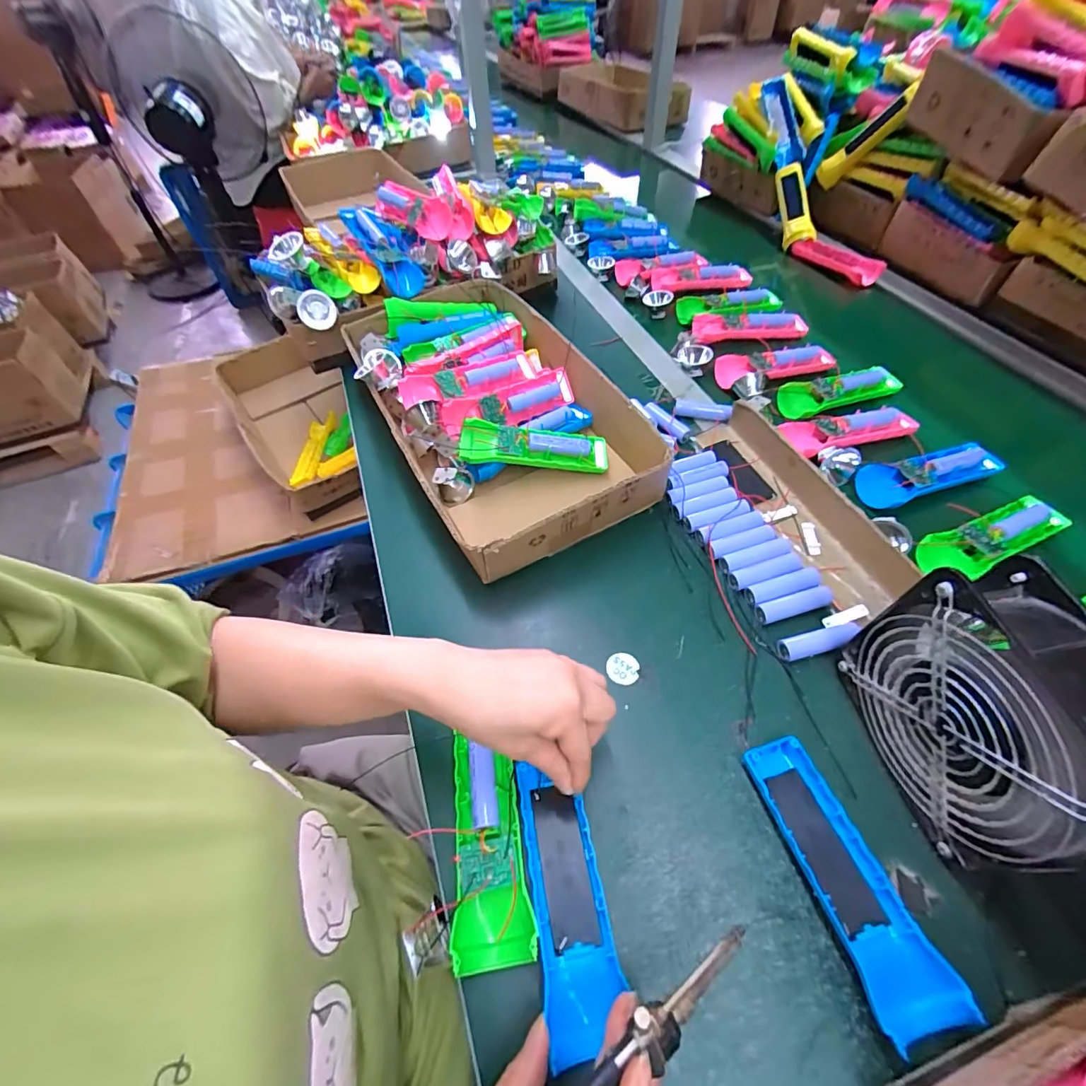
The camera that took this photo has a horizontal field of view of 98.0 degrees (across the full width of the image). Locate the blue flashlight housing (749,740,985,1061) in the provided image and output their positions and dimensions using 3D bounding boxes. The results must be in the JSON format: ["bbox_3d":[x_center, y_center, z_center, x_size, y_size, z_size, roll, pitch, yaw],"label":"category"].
[{"bbox_3d":[0.187,0.207,0.300,0.045,0.022,0.154,-18,55,-8],"label":"blue flashlight housing"}]

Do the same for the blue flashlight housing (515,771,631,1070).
[{"bbox_3d":[0.015,0.220,0.298,0.044,0.018,0.146,-11,51,-3],"label":"blue flashlight housing"}]

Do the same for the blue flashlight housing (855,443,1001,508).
[{"bbox_3d":[0.402,-0.075,0.491,0.145,0.026,0.047,-18,55,-8],"label":"blue flashlight housing"}]

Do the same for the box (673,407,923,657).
[{"bbox_3d":[0.223,-0.035,0.463,0.156,0.040,0.266,-22,56,-10],"label":"box"}]

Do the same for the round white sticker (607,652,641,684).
[{"bbox_3d":[0.067,0.106,0.399,0.026,0.004,0.025,-2,63,4],"label":"round white sticker"}]

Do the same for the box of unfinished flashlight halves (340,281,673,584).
[{"bbox_3d":[-0.064,-0.159,0.556,0.229,0.090,0.425,-28,57,-14],"label":"box of unfinished flashlight halves"}]

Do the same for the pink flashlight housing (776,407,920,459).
[{"bbox_3d":[0.348,-0.130,0.533,0.145,0.021,0.051,-13,55,-5],"label":"pink flashlight housing"}]

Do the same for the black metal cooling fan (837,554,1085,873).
[{"bbox_3d":[0.268,0.107,0.285,0.062,0.147,0.143,-10,55,-2],"label":"black metal cooling fan"}]

